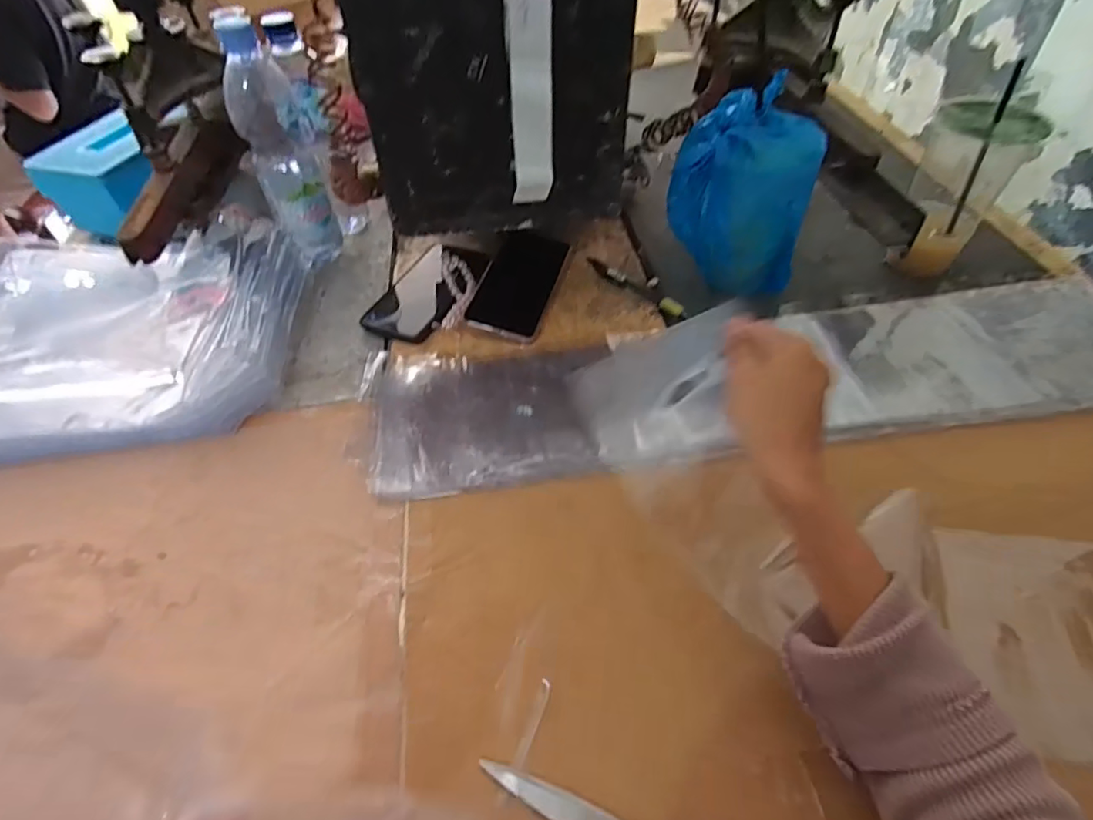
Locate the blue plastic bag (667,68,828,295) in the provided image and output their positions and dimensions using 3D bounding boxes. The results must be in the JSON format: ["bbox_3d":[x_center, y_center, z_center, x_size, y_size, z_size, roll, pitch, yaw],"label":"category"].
[{"bbox_3d":[0.183,-0.196,0.536,0.124,0.182,0.082,11,51,12],"label":"blue plastic bag"}]

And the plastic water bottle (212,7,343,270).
[{"bbox_3d":[-0.280,-0.267,0.585,0.059,0.248,0.065,-23,52,-16],"label":"plastic water bottle"}]

